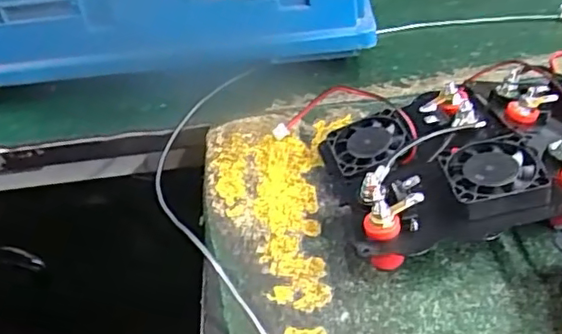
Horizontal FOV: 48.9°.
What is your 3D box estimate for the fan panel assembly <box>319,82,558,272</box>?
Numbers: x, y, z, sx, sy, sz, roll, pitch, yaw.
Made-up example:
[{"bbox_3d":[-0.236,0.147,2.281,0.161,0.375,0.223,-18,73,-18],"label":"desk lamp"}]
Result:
[{"bbox_3d":[0.077,-0.001,0.313,0.104,0.038,0.116,-7,38,0],"label":"fan panel assembly"}]

